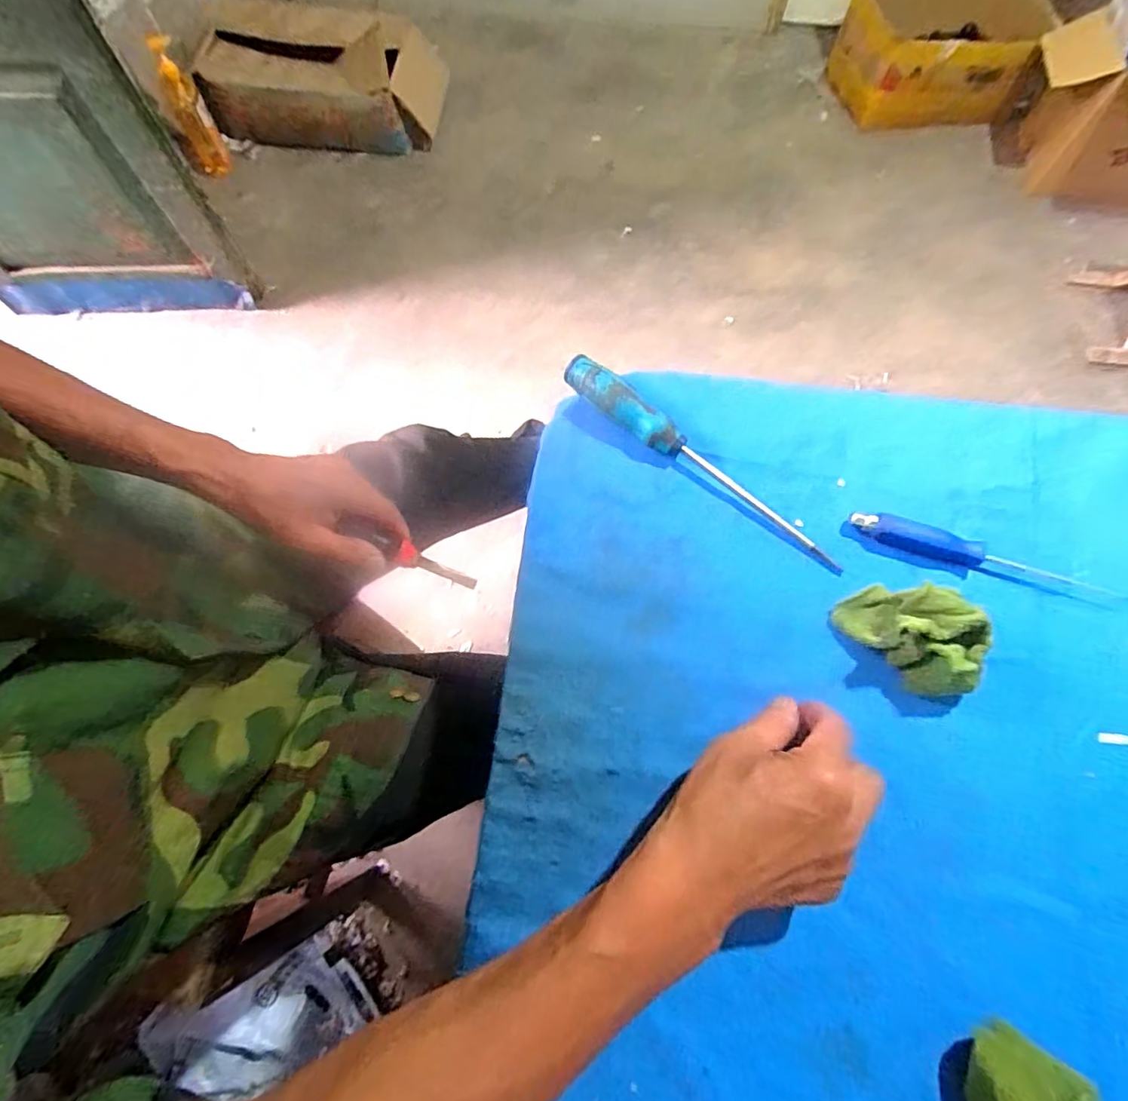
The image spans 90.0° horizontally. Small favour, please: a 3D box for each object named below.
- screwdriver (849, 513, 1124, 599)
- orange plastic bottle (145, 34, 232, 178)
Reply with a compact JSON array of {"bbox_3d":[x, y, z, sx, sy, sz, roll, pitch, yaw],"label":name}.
[{"bbox_3d":[0.302,0.006,0.406,0.189,0.021,0.020,17,68,8],"label":"screwdriver"},{"bbox_3d":[-0.892,-1.040,1.342,0.086,0.239,0.092,-26,72,-10],"label":"orange plastic bottle"}]

